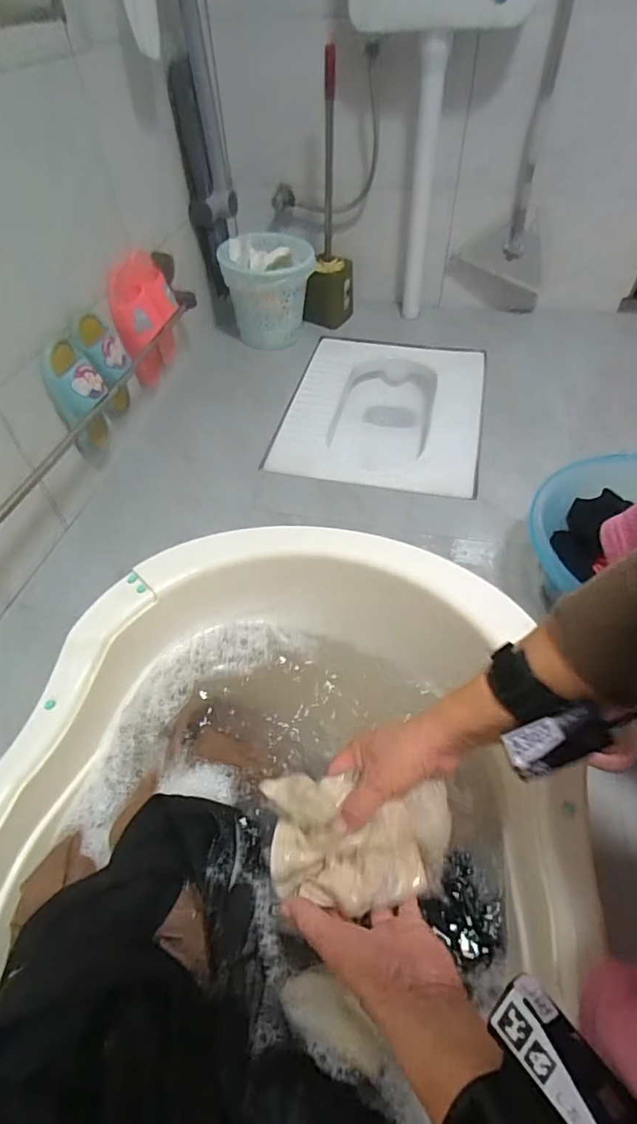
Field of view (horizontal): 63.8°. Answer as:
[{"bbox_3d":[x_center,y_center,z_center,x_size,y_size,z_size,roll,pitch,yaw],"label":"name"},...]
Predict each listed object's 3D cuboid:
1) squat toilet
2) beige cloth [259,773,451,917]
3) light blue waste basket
[{"bbox_3d":[0.156,-0.327,1.224,0.424,0.165,0.579,10,51,10],"label":"squat toilet"},{"bbox_3d":[0.027,0.248,0.462,0.169,0.069,0.099,9,52,7],"label":"beige cloth"},{"bbox_3d":[-0.125,-0.684,1.308,0.226,0.208,0.209,-12,51,-8],"label":"light blue waste basket"}]

